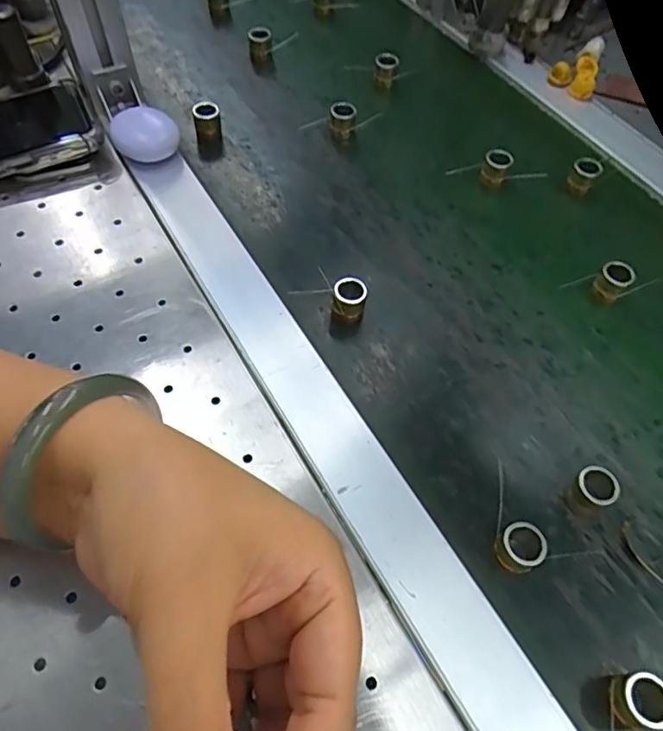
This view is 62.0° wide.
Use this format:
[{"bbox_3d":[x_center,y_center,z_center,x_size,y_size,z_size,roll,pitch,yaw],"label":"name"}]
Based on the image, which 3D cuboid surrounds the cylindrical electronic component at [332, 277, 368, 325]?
[{"bbox_3d":[0.011,-0.039,0.335,0.020,0.019,0.021,2,58,-3],"label":"cylindrical electronic component"}]

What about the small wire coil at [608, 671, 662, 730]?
[{"bbox_3d":[0.127,0.140,0.230,0.023,0.022,0.020,-1,59,-5],"label":"small wire coil"}]

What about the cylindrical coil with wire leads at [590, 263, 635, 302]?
[{"bbox_3d":[0.184,-0.055,0.360,0.019,0.023,0.014,38,63,18],"label":"cylindrical coil with wire leads"}]

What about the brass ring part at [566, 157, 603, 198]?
[{"bbox_3d":[0.190,-0.141,0.416,0.018,0.028,0.013,33,62,15],"label":"brass ring part"}]

